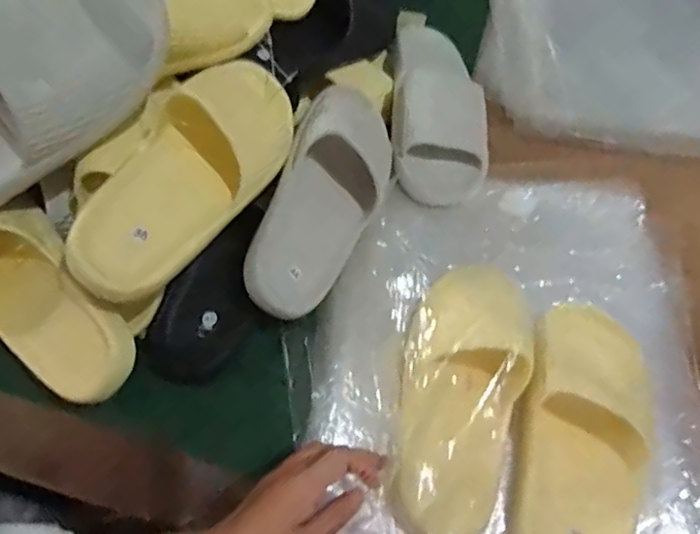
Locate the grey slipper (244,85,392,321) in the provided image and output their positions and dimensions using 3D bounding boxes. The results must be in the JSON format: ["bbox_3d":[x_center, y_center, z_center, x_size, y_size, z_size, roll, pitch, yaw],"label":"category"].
[{"bbox_3d":[-0.022,-0.060,0.538,0.105,0.063,0.230,30,64,-25],"label":"grey slipper"}]

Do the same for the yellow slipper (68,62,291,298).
[{"bbox_3d":[-0.138,-0.084,0.490,0.111,0.070,0.257,45,66,-10],"label":"yellow slipper"}]

